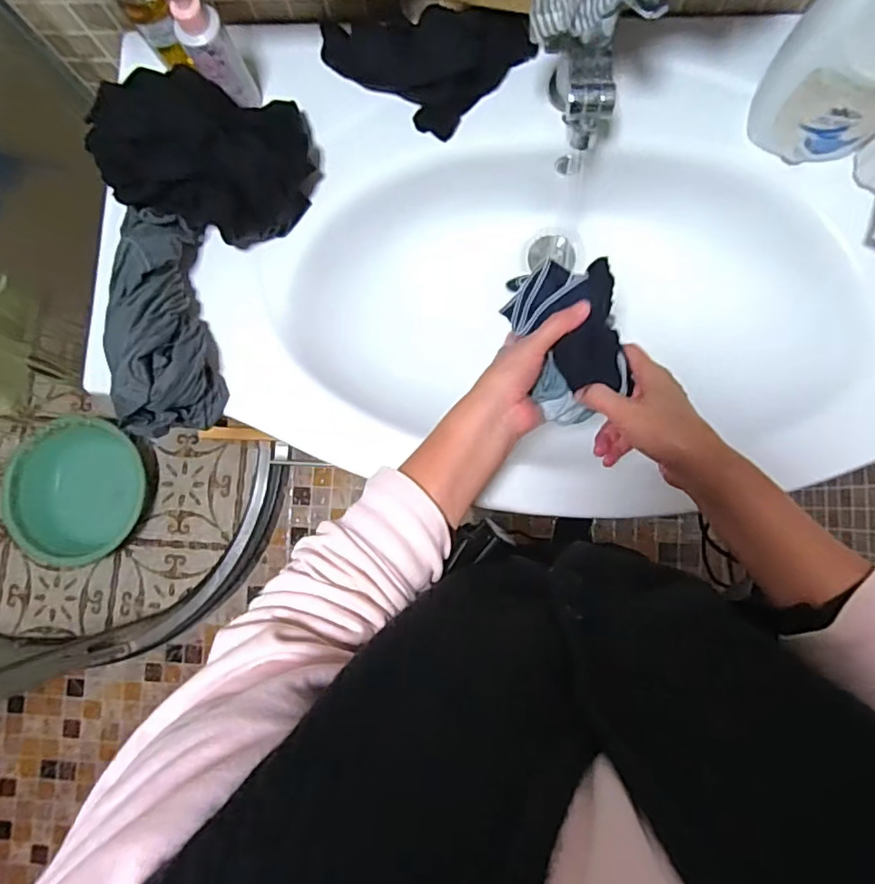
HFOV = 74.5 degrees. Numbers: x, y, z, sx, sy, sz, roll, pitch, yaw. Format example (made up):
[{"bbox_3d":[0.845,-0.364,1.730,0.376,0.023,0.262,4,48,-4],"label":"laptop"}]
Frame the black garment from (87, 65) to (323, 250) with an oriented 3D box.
[{"bbox_3d":[-0.216,-0.281,0.554,0.158,0.120,0.148,8,84,5],"label":"black garment"}]

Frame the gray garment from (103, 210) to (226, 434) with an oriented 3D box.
[{"bbox_3d":[-0.267,-0.116,0.559,0.079,0.084,0.211,-10,83,3],"label":"gray garment"}]

